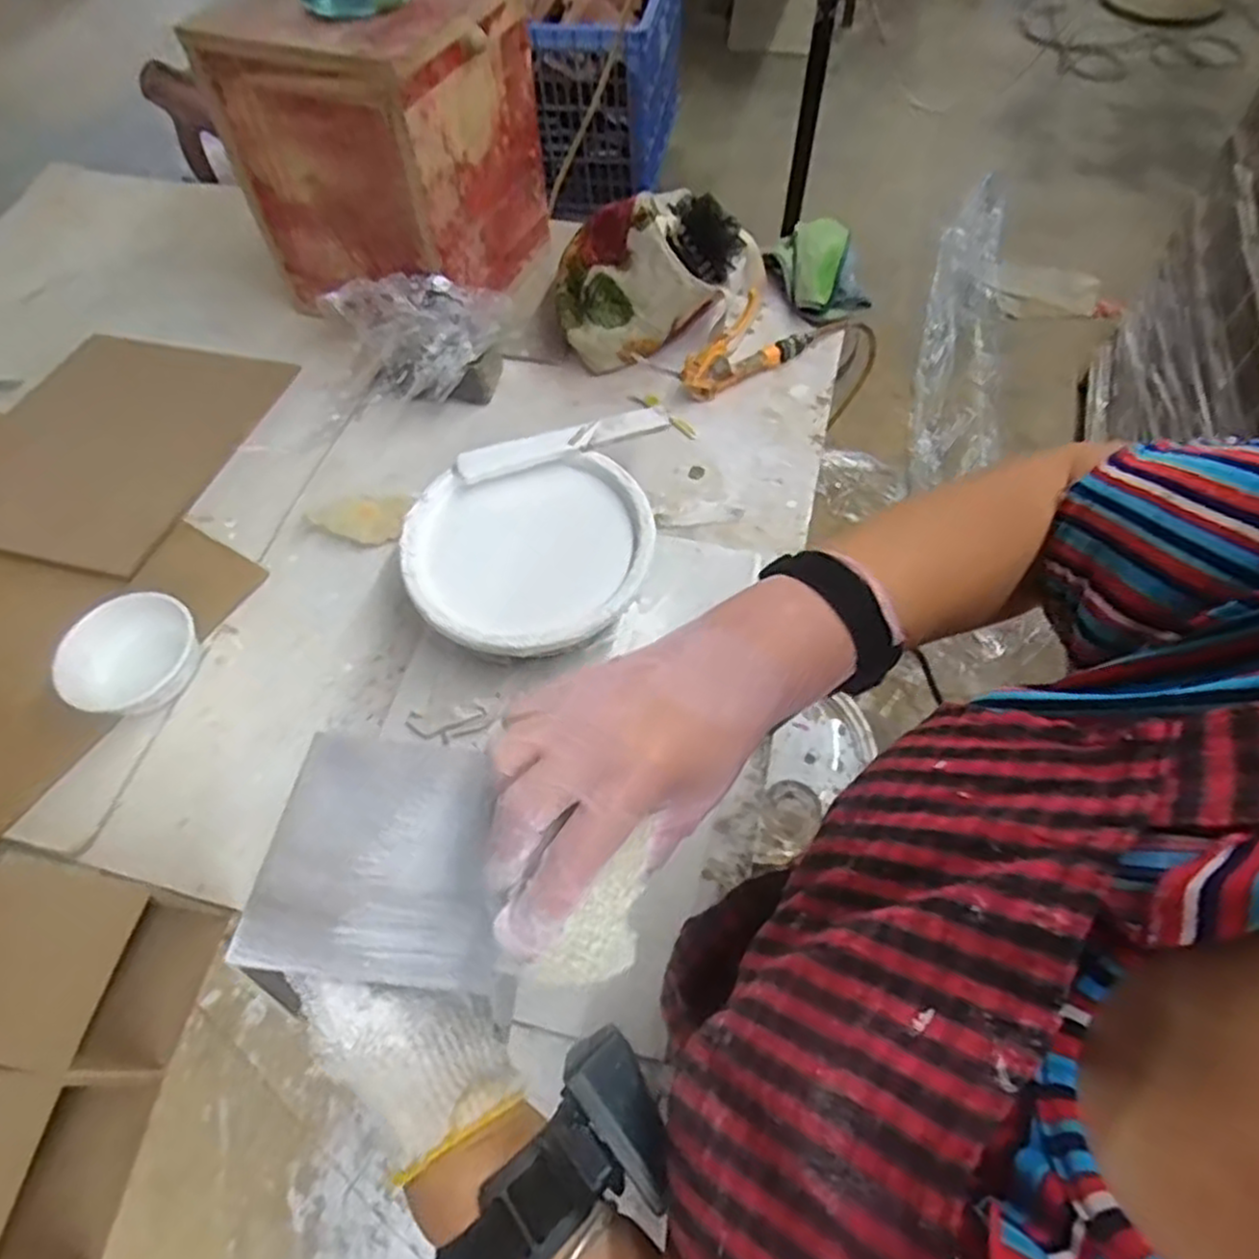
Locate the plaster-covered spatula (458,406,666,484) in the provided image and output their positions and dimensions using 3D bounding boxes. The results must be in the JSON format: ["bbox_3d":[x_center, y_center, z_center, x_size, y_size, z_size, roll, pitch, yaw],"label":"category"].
[{"bbox_3d":[-0.062,-0.177,0.703,0.198,0.012,0.034,-15,60,-4],"label":"plaster-covered spatula"}]

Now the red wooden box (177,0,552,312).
[{"bbox_3d":[-0.268,-0.553,0.851,0.263,0.272,0.250,19,63,12],"label":"red wooden box"}]

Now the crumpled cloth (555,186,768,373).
[{"bbox_3d":[0.038,-0.414,0.863,0.241,0.142,0.178,1,61,3],"label":"crumpled cloth"}]

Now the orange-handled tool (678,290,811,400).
[{"bbox_3d":[0.137,-0.329,0.858,0.182,0.076,0.043,-35,65,-16],"label":"orange-handled tool"}]

